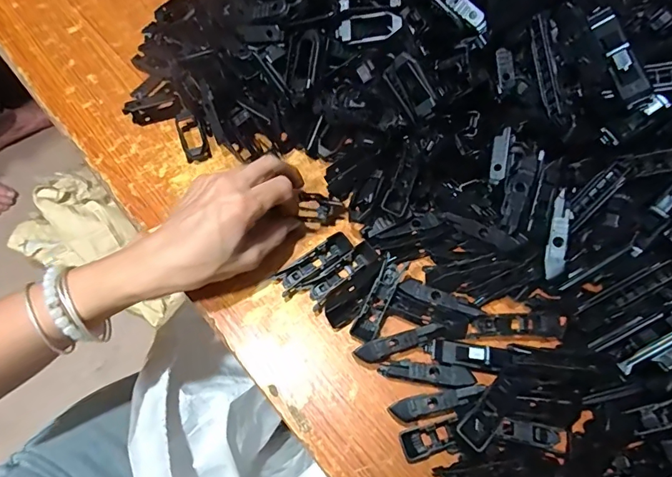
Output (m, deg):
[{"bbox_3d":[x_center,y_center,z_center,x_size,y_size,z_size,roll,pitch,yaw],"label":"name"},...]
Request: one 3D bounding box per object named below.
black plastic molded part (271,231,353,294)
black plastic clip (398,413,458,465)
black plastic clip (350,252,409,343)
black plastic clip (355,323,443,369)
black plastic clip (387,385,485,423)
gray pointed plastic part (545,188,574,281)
[{"bbox_3d":[-0.016,0.020,0.353,0.067,0.012,0.021,-31,71,-13],"label":"black plastic molded part"},{"bbox_3d":[0.066,0.137,0.303,0.043,0.012,0.021,-16,68,-7],"label":"black plastic clip"},{"bbox_3d":[0.032,0.047,0.336,0.017,0.016,0.065,25,86,11],"label":"black plastic clip"},{"bbox_3d":[0.045,0.078,0.325,0.063,0.016,0.016,-20,69,-9],"label":"black plastic clip"},{"bbox_3d":[0.070,0.115,0.309,0.065,0.017,0.015,-14,68,-6],"label":"black plastic clip"},{"bbox_3d":[0.161,-0.002,0.319,0.014,0.007,0.061,11,89,21],"label":"gray pointed plastic part"}]

